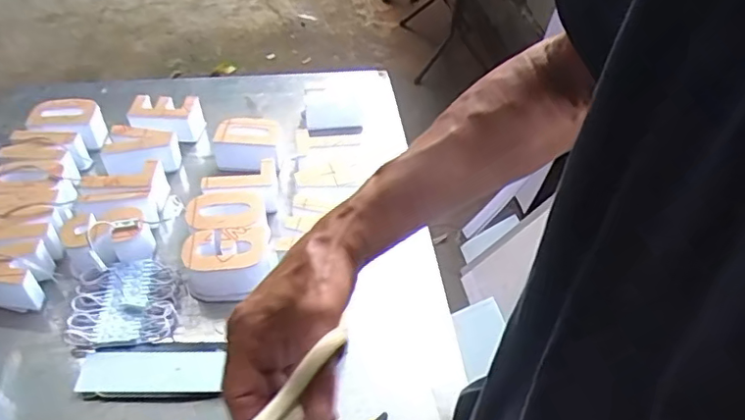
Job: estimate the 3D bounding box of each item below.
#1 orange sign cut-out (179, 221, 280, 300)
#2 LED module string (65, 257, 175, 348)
[{"bbox_3d":[-0.151,0.056,0.606,0.087,0.047,0.062,-9,45,-11],"label":"orange sign cut-out"},{"bbox_3d":[-0.253,0.095,0.586,0.095,0.022,0.096,-8,45,-10],"label":"LED module string"}]

